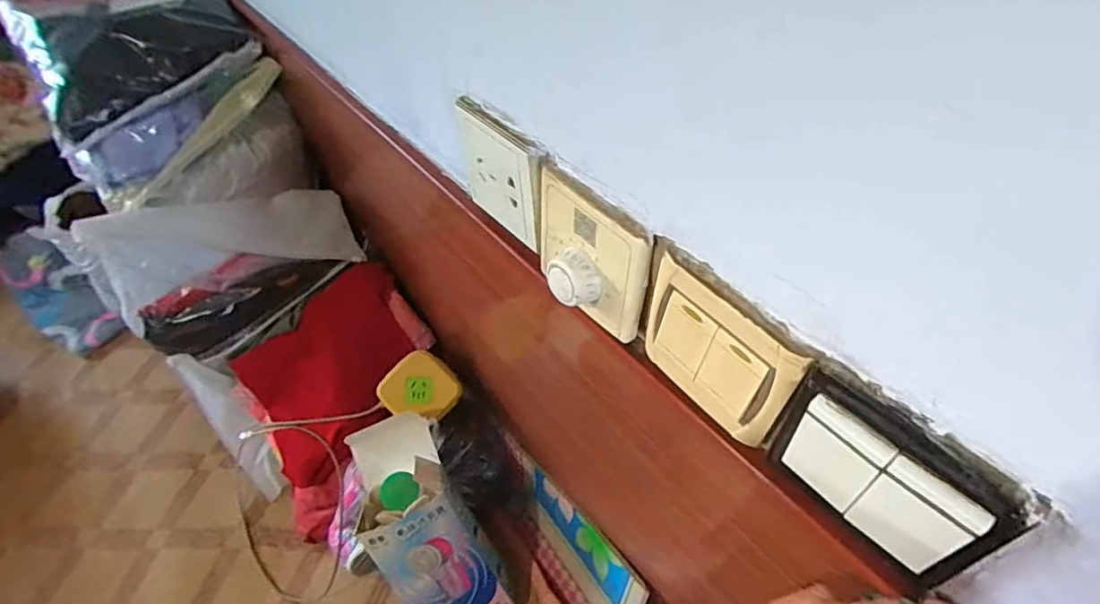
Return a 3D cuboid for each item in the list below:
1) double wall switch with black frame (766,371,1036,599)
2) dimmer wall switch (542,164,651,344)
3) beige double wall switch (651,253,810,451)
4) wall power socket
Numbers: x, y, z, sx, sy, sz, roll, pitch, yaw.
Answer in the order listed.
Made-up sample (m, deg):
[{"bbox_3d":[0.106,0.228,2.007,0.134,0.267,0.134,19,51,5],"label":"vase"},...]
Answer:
[{"bbox_3d":[0.137,0.077,0.235,0.011,0.081,0.083,-36,56,-23],"label":"double wall switch with black frame"},{"bbox_3d":[0.016,-0.023,0.323,0.028,0.079,0.082,-34,56,-23],"label":"dimmer wall switch"},{"bbox_3d":[0.080,0.028,0.278,0.010,0.080,0.083,-34,55,-22],"label":"beige double wall switch"},{"bbox_3d":[-0.032,-0.083,0.367,0.011,0.078,0.086,-32,55,-21],"label":"wall power socket"}]

